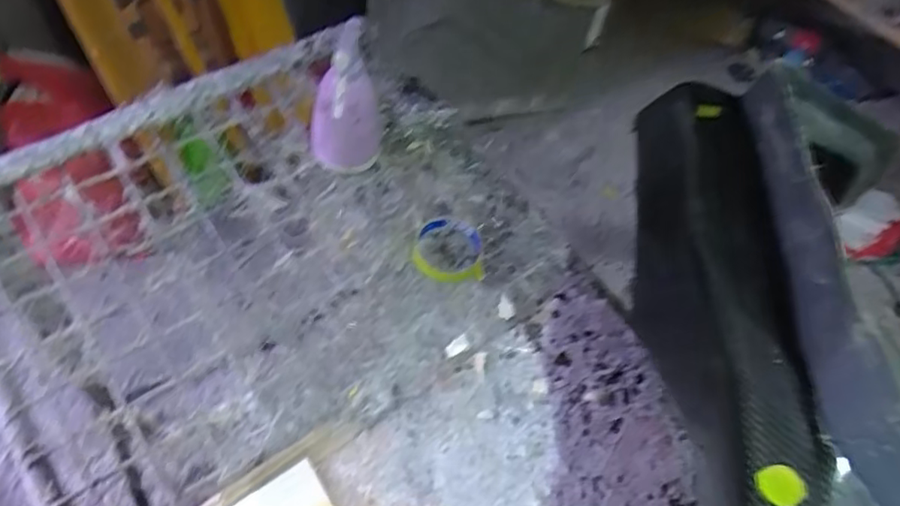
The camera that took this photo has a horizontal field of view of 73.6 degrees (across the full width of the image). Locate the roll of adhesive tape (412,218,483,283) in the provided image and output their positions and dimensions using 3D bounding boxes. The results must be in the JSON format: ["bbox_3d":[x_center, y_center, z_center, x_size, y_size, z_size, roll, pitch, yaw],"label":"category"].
[{"bbox_3d":[-0.003,-0.007,0.726,0.083,0.020,0.086,3,52,-4],"label":"roll of adhesive tape"}]

